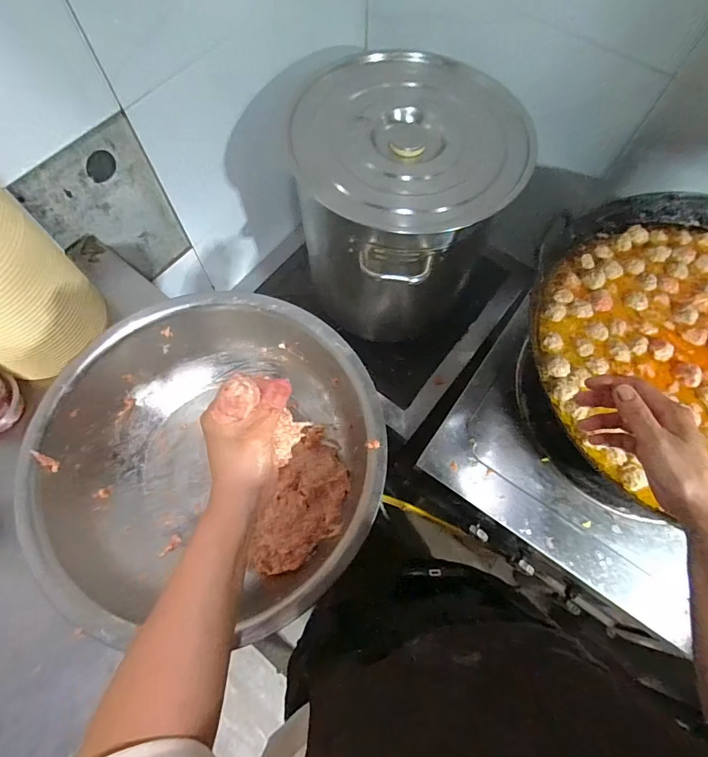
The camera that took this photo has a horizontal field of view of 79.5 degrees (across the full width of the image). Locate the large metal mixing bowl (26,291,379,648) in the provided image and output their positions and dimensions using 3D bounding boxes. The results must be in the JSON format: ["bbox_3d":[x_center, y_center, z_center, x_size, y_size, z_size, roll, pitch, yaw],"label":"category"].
[{"bbox_3d":[-0.151,0.083,0.502,0.362,0.124,0.346,-1,70,2],"label":"large metal mixing bowl"}]

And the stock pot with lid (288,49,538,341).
[{"bbox_3d":[0.092,-0.321,0.814,0.347,0.386,0.316,0,68,-1],"label":"stock pot with lid"}]

